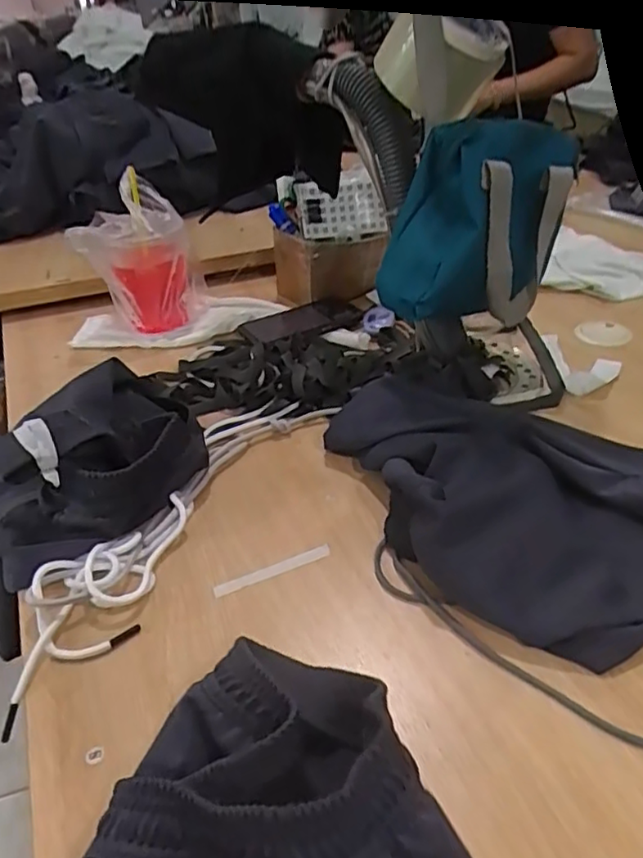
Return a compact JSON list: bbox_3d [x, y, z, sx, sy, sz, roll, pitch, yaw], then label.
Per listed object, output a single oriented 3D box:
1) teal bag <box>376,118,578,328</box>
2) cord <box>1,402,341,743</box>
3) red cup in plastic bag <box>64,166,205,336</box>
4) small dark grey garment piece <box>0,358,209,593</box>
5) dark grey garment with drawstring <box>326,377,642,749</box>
[{"bbox_3d":[0.142,-0.188,0.580,0.112,0.174,0.166,26,46,36],"label":"teal bag"},{"bbox_3d":[-0.130,0.073,0.549,0.101,0.020,0.383,14,40,25],"label":"cord"},{"bbox_3d":[-0.246,-0.238,0.858,0.126,0.175,0.125,-2,36,5],"label":"red cup in plastic bag"},{"bbox_3d":[-0.211,0.021,0.569,0.213,0.093,0.164,-30,42,-29],"label":"small dark grey garment piece"},{"bbox_3d":[0.164,0.042,0.522,0.362,0.062,0.285,27,46,35],"label":"dark grey garment with drawstring"}]

